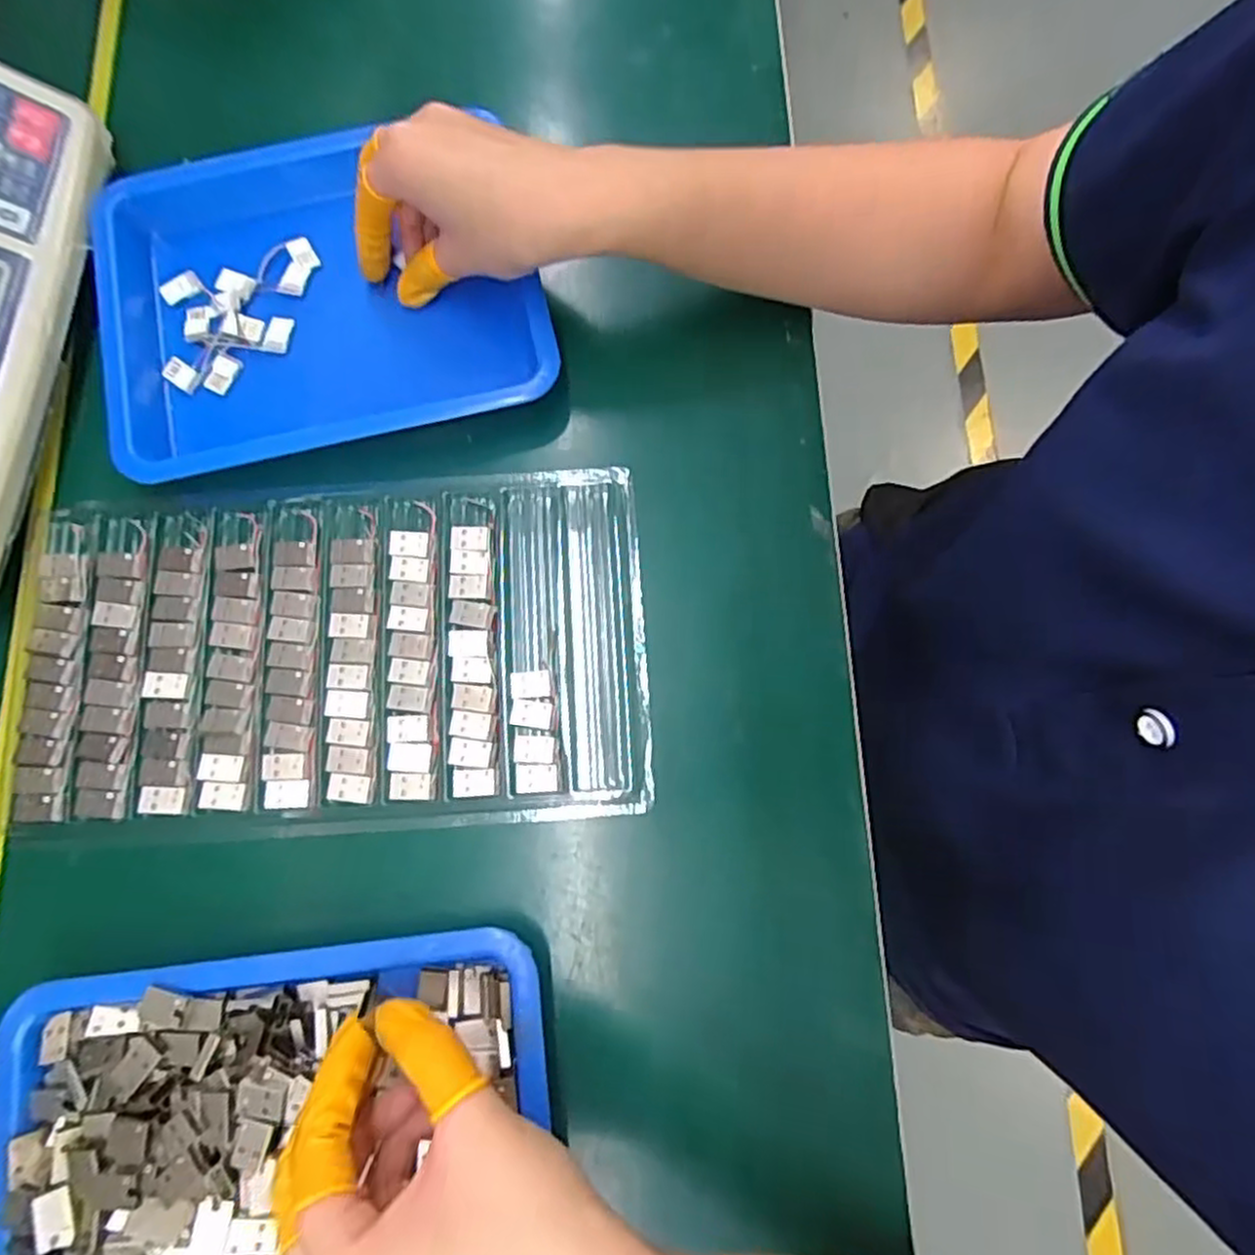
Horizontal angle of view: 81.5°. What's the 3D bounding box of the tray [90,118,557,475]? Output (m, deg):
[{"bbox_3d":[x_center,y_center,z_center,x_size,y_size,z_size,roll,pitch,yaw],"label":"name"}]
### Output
[{"bbox_3d":[-0.158,-0.166,0.374,0.220,0.032,0.168,-12,79,-3],"label":"tray"}]

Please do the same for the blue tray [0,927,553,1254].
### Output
[{"bbox_3d":[-0.137,0.219,0.283,0.218,0.033,0.172,-6,78,-2],"label":"blue tray"}]

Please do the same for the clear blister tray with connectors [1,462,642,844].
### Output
[{"bbox_3d":[-0.136,0.012,0.341,0.282,0.008,0.161,-4,78,-1],"label":"clear blister tray with connectors"}]

